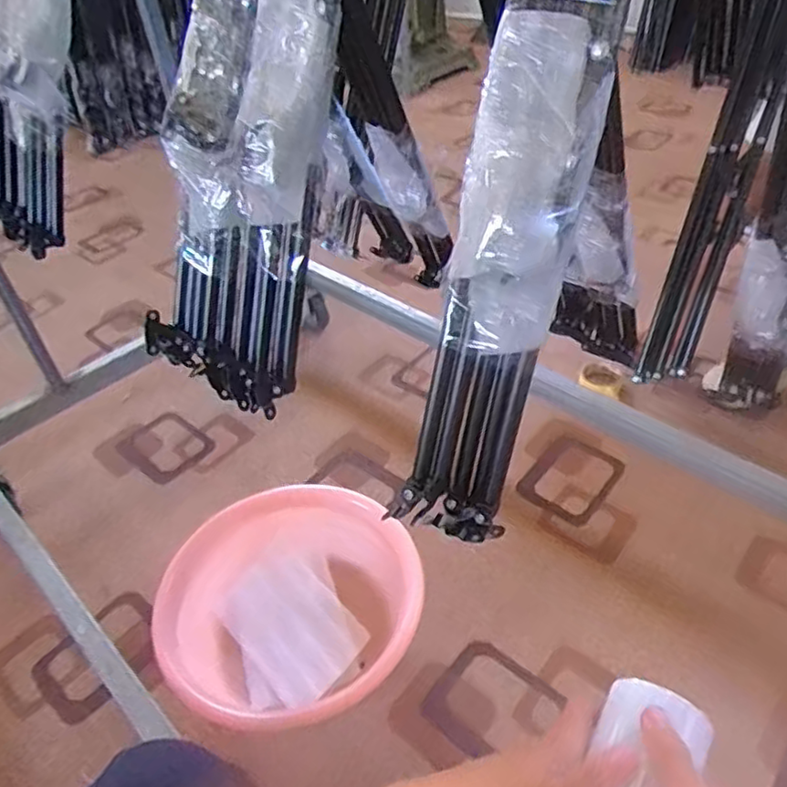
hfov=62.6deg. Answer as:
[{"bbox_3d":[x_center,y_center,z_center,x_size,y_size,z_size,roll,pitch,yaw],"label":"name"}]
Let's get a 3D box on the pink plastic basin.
[{"bbox_3d":[-0.142,0.307,0.945,0.363,0.144,0.301,3,42,11],"label":"pink plastic basin"}]

